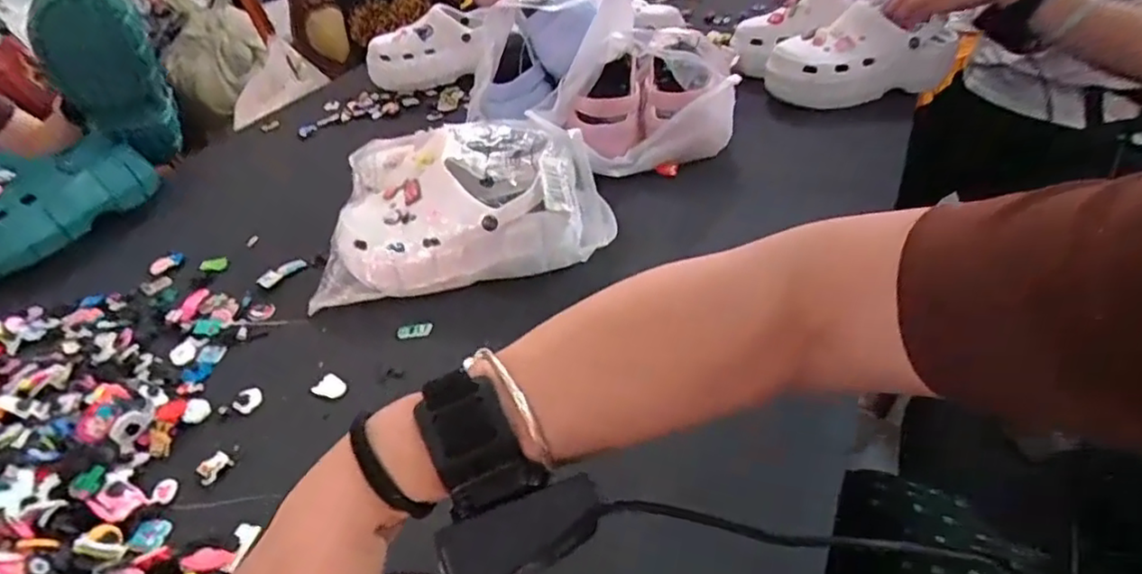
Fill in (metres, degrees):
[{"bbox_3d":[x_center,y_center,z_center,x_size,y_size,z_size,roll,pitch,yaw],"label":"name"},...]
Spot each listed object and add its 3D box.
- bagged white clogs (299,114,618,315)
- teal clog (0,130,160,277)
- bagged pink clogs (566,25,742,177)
[{"bbox_3d":[-0.115,-0.097,0.707,0.307,0.113,0.205,-6,38,2],"label":"bagged white clogs"},{"bbox_3d":[-0.638,-0.104,0.768,0.083,0.098,0.256,13,42,25],"label":"teal clog"},{"bbox_3d":[0.101,-0.262,0.818,0.224,0.158,0.190,-9,38,-1],"label":"bagged pink clogs"}]

